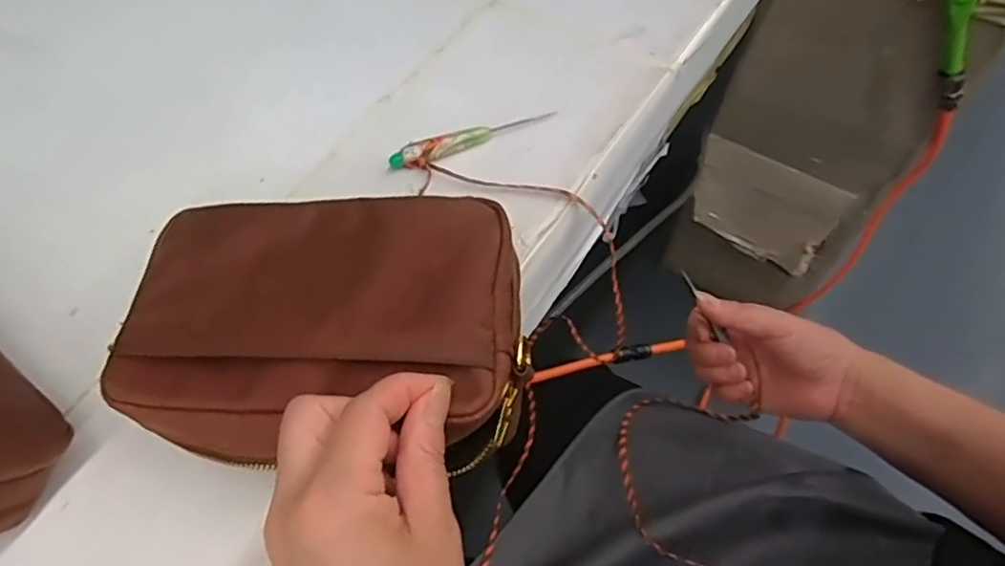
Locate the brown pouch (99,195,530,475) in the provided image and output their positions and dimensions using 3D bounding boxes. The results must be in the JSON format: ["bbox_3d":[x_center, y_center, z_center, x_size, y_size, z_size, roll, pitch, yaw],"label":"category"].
[{"bbox_3d":[-0.086,0.021,0.312,0.188,0.055,0.125,-2,58,3],"label":"brown pouch"}]

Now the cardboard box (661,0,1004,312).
[{"bbox_3d":[0.502,-0.335,0.855,0.227,0.431,0.456,31,65,18],"label":"cardboard box"}]

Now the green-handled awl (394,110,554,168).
[{"bbox_3d":[-0.020,-0.098,0.423,0.113,0.013,0.018,-24,60,-11],"label":"green-handled awl"}]

